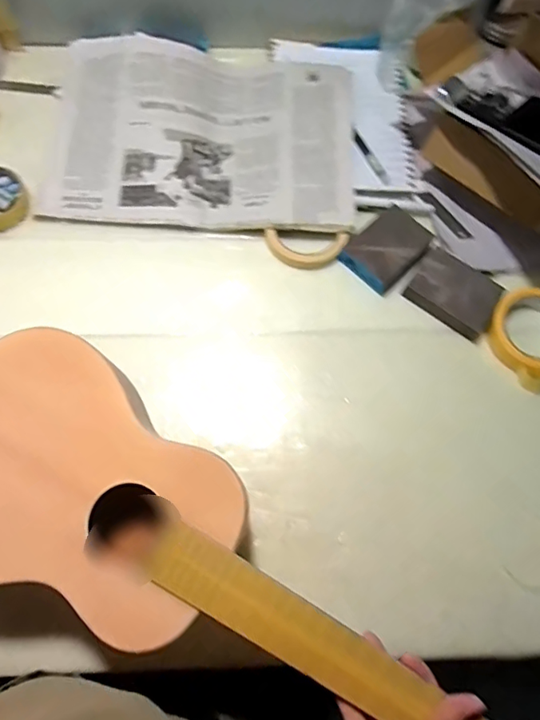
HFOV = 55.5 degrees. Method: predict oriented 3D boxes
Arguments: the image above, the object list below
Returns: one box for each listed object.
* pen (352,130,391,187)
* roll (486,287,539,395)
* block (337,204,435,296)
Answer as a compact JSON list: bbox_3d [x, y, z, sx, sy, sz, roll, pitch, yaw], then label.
[{"bbox_3d":[0.128,-0.258,0.650,0.012,0.005,0.085,-26,72,-11],"label":"pen"},{"bbox_3d":[0.300,-0.029,0.580,0.091,0.024,0.103,-32,73,-13],"label":"roll"},{"bbox_3d":[0.143,-0.136,0.608,0.070,0.025,0.106,43,73,13],"label":"block"}]

